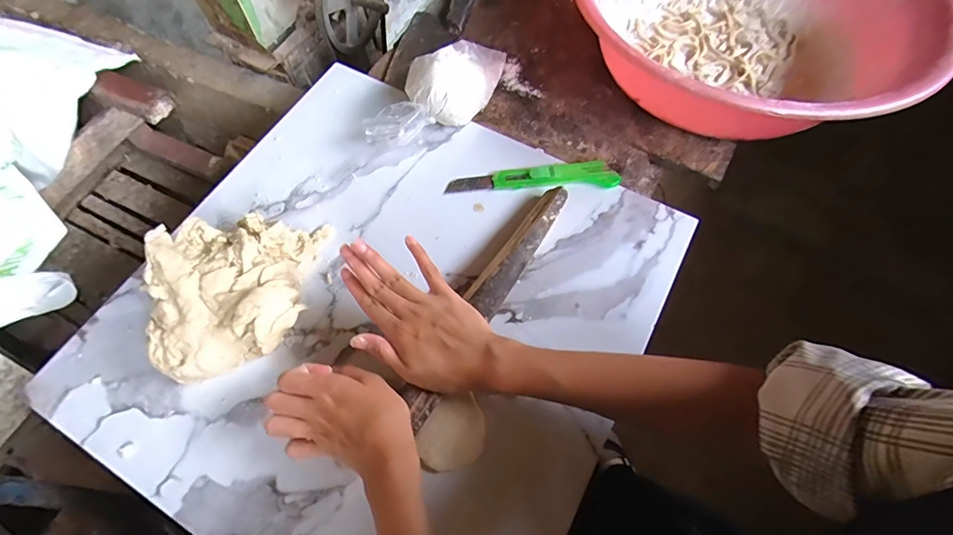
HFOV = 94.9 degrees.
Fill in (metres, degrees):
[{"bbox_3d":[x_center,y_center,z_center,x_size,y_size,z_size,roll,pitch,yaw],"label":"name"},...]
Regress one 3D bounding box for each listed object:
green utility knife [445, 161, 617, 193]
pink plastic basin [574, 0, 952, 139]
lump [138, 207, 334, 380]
[{"bbox_3d":[0.064,-0.105,0.500,0.192,0.009,0.034,-1,64,-2],"label":"green utility knife"},{"bbox_3d":[0.298,-0.304,0.544,0.363,0.150,0.403,-4,64,-4],"label":"pink plastic basin"},{"bbox_3d":[-0.225,0.019,0.413,0.133,0.071,0.157,-5,66,-2],"label":"lump"}]

